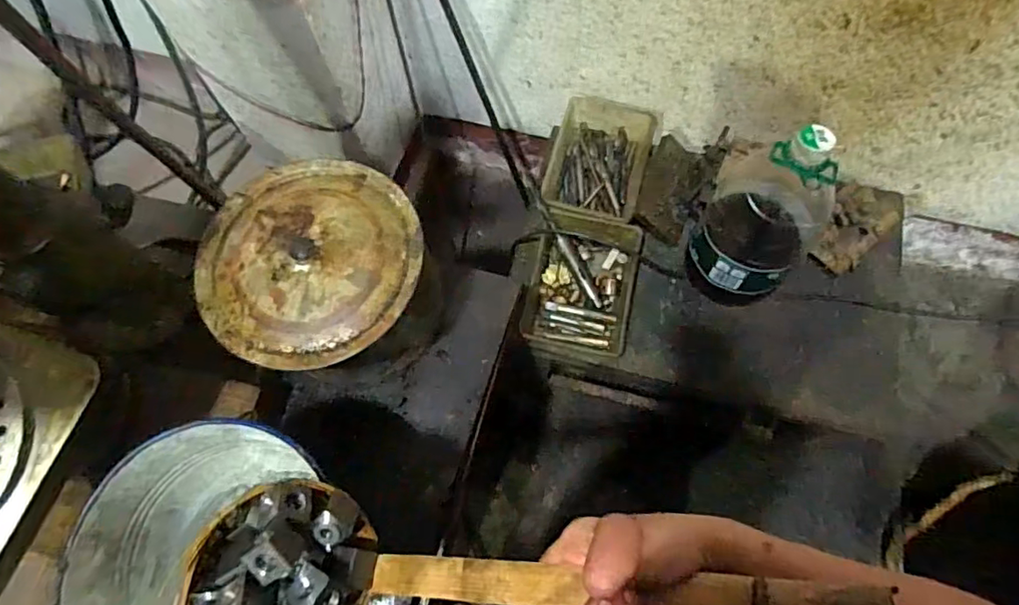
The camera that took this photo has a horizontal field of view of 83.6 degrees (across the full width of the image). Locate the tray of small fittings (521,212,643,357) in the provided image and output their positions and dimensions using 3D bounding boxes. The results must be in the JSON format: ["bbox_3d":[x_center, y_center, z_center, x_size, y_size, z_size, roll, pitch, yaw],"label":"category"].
[{"bbox_3d":[0.134,-0.035,1.022,0.180,0.065,0.248,13,68,7],"label":"tray of small fittings"}]

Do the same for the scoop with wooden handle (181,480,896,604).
[{"bbox_3d":[-0.009,0.200,0.387,0.450,0.085,0.126,-3,66,16],"label":"scoop with wooden handle"}]

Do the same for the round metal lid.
[{"bbox_3d":[-0.228,-0.051,0.648,0.248,0.018,0.243,-1,67,1],"label":"round metal lid"}]

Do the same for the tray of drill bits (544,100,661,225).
[{"bbox_3d":[0.165,-0.268,1.097,0.192,0.082,0.255,14,68,7],"label":"tray of drill bits"}]

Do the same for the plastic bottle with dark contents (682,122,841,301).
[{"bbox_3d":[0.389,-0.127,0.896,0.145,0.371,0.173,-42,72,-15],"label":"plastic bottle with dark contents"}]

